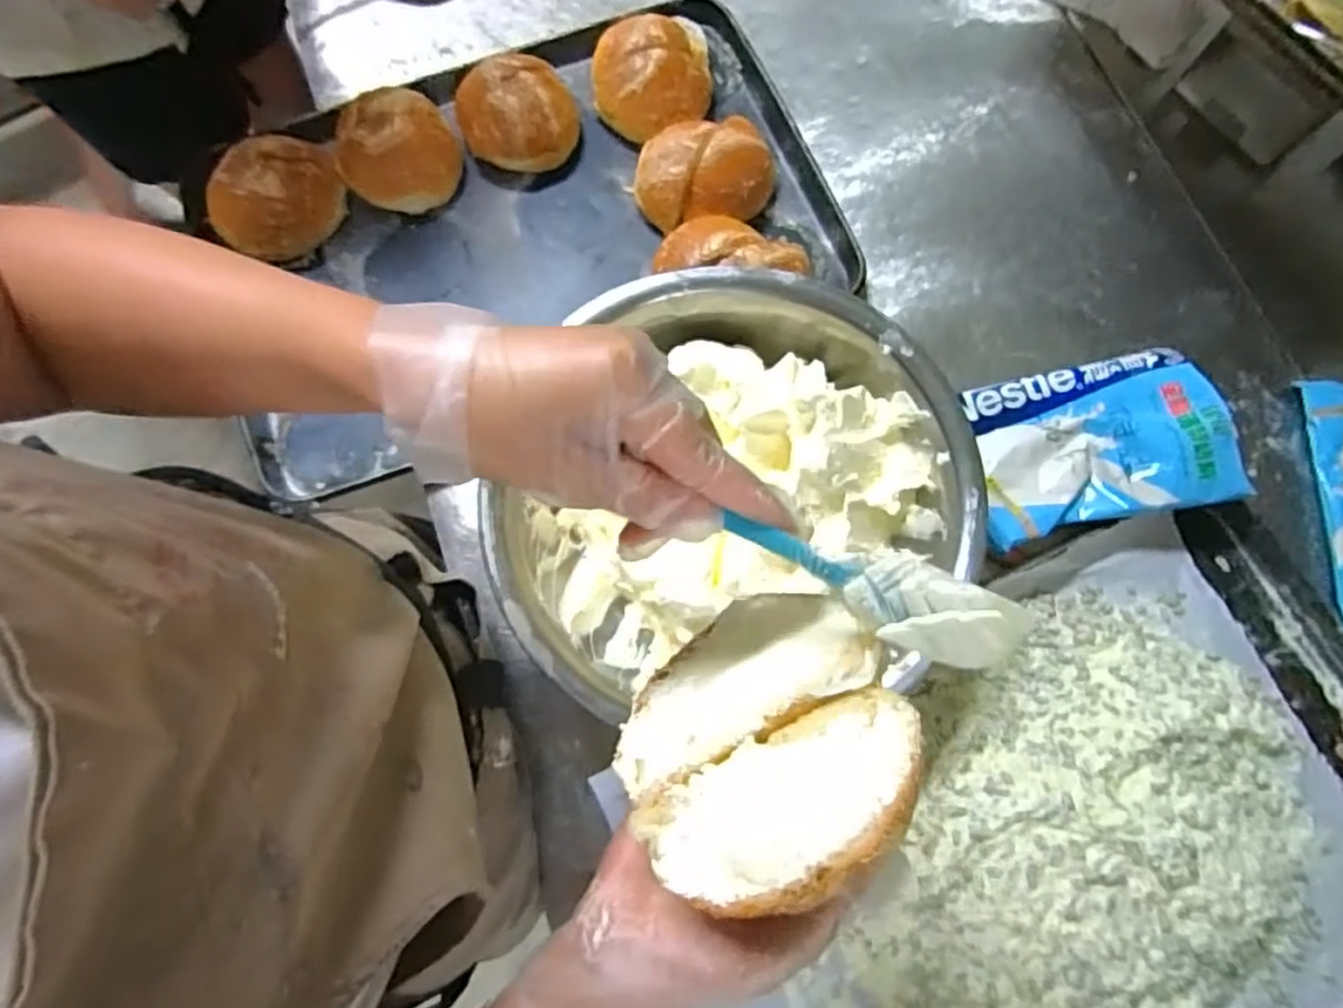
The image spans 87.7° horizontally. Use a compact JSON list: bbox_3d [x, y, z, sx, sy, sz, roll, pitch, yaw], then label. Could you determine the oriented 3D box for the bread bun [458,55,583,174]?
[{"bbox_3d":[-0.161,-0.407,0.726,0.122,0.061,0.107,0,75,0],"label":"bread bun"}]

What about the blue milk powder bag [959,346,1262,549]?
[{"bbox_3d":[0.358,-0.053,0.596,0.202,0.051,0.143,-10,76,-3],"label":"blue milk powder bag"}]

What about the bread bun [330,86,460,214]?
[{"bbox_3d":[-0.279,-0.357,0.713,0.114,0.060,0.115,0,75,-1],"label":"bread bun"}]

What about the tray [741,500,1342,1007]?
[{"bbox_3d":[0.299,0.275,0.539,0.596,0.044,0.396,-26,78,-5],"label":"tray"}]

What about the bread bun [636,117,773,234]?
[{"bbox_3d":[0.032,-0.330,0.700,0.138,0.060,0.102,-5,75,-2],"label":"bread bun"}]

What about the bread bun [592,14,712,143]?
[{"bbox_3d":[-0.021,-0.448,0.732,0.125,0.055,0.137,-7,75,-2],"label":"bread bun"}]

